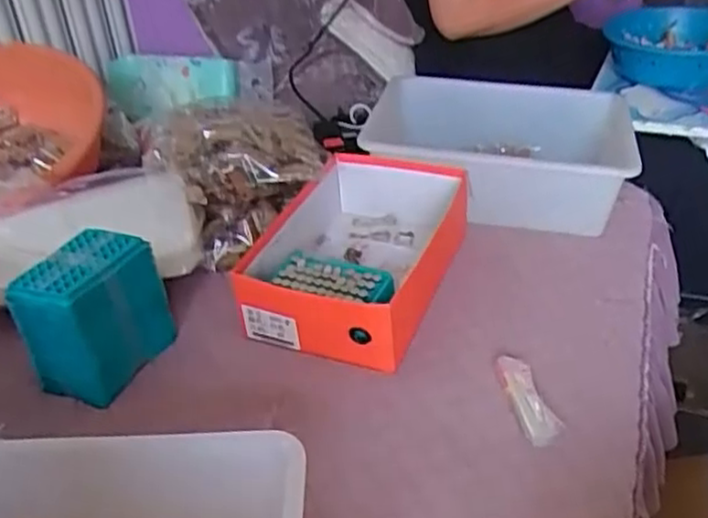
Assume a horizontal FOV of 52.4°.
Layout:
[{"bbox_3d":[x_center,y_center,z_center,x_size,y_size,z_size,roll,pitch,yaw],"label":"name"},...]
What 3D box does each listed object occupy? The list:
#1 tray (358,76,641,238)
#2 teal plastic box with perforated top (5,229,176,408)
[{"bbox_3d":[0.205,-0.168,1.088,0.408,0.125,0.323,4,33,12],"label":"tray"},{"bbox_3d":[-0.275,0.055,0.777,0.107,0.131,0.132,9,35,19],"label":"teal plastic box with perforated top"}]

